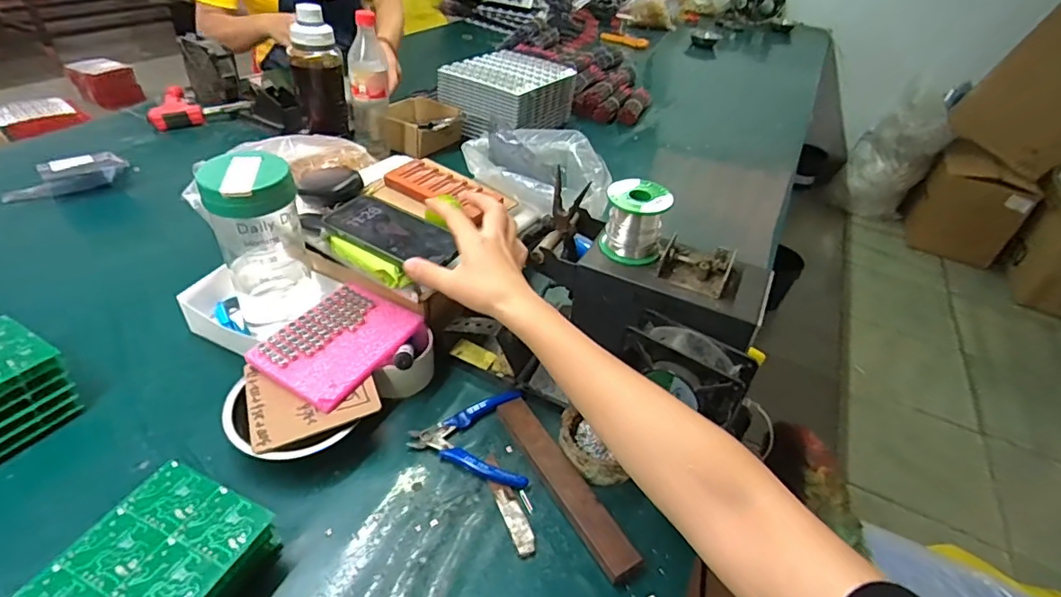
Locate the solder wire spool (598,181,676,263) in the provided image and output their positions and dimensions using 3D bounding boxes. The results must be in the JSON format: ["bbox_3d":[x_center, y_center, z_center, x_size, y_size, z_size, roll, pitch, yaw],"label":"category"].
[{"bbox_3d":[0.107,-0.080,0.545,0.062,0.072,0.067,12,39,7],"label":"solder wire spool"}]

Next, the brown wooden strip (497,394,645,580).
[{"bbox_3d":[0.029,0.169,0.489,0.032,0.019,0.193,-18,44,-26],"label":"brown wooden strip"}]

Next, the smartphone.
[{"bbox_3d":[-0.152,-0.076,0.576,0.153,0.010,0.080,23,42,21],"label":"smartphone"}]

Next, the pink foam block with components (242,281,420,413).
[{"bbox_3d":[-0.193,0.042,0.539,0.108,0.017,0.140,23,42,21],"label":"pink foam block with components"}]

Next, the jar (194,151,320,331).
[{"bbox_3d":[-0.283,-0.055,0.563,0.084,0.188,0.092,-15,43,-23],"label":"jar"}]

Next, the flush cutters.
[{"bbox_3d":[-0.062,0.137,0.520,0.109,0.018,0.105,1,39,-5],"label":"flush cutters"}]

